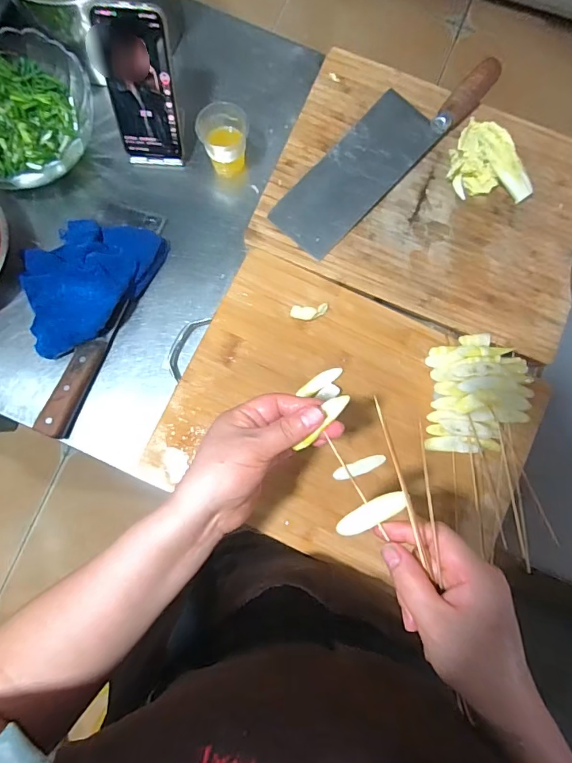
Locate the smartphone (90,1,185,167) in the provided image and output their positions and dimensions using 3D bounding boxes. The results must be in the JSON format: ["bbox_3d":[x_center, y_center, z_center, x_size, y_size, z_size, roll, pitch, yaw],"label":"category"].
[{"bbox_3d":[-0.160,-0.322,0.487,0.072,0.158,0.008,0,54,-3],"label":"smartphone"}]

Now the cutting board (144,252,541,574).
[{"bbox_3d":[0.073,0.043,0.482,0.381,0.028,0.279,24,82,1],"label":"cutting board"}]

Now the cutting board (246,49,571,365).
[{"bbox_3d":[0.182,-0.225,0.532,0.387,0.025,0.283,24,82,1],"label":"cutting board"}]

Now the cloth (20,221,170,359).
[{"bbox_3d":[-0.237,-0.124,0.496,0.124,0.043,0.183,36,82,2],"label":"cloth"}]

